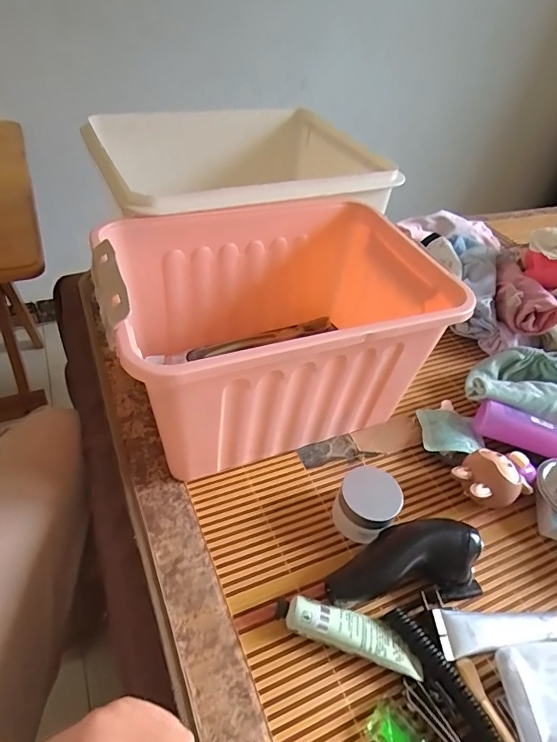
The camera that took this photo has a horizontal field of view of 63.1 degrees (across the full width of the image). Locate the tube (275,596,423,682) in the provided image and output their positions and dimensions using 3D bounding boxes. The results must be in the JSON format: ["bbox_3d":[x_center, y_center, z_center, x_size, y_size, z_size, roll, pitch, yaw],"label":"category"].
[{"bbox_3d":[0.053,0.193,0.338,0.109,0.023,0.028,16,45,8],"label":"tube"}]

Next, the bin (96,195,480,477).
[{"bbox_3d":[-0.004,-0.040,0.463,0.297,0.189,0.223,-12,48,-19],"label":"bin"}]

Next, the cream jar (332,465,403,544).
[{"bbox_3d":[0.081,0.120,0.409,0.050,0.045,0.050,4,45,-4],"label":"cream jar"}]

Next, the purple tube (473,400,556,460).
[{"bbox_3d":[0.313,0.082,0.472,0.204,0.031,0.034,19,46,11],"label":"purple tube"}]

